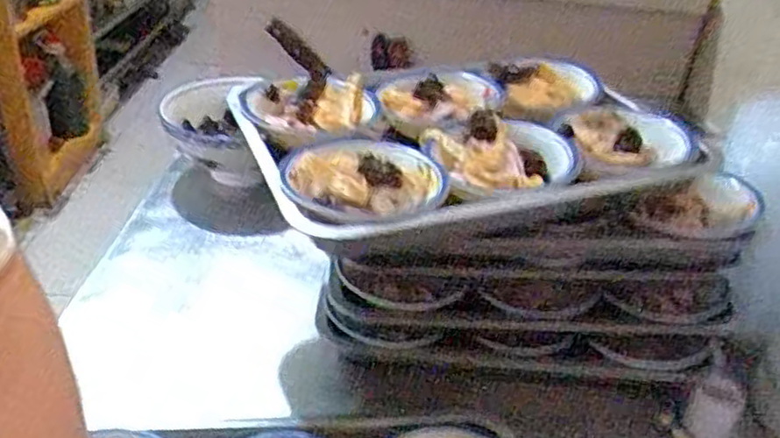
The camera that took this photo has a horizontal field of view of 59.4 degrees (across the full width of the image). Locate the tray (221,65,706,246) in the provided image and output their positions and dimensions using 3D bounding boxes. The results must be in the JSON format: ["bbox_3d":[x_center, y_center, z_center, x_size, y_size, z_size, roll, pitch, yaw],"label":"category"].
[{"bbox_3d":[0.068,-0.084,0.633,0.388,0.039,0.293,-9,34,-21],"label":"tray"}]

